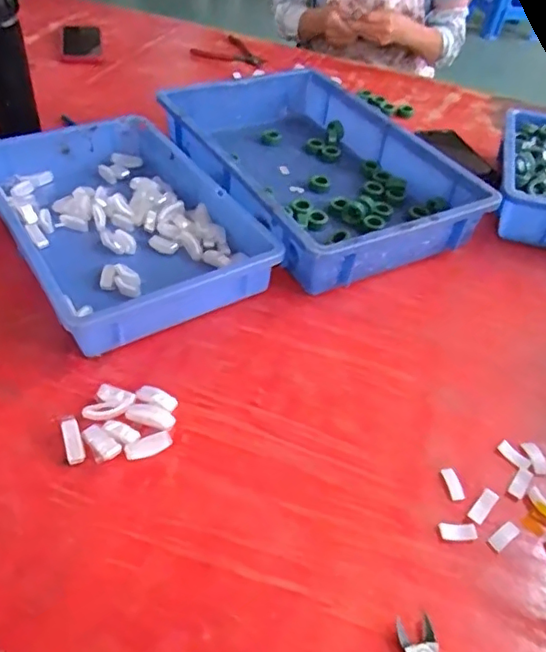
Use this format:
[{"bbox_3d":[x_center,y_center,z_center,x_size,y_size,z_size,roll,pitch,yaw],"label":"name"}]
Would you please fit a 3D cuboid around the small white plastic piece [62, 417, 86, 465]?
[{"bbox_3d":[-0.172,0.099,0.495,0.015,0.008,0.041,-13,66,-19],"label":"small white plastic piece"}]

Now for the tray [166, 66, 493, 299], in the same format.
[{"bbox_3d":[0.053,-0.230,0.811,0.292,0.077,0.441,-17,49,-23],"label":"tray"}]

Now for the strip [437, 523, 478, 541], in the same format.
[{"bbox_3d":[0.154,0.171,0.477,0.031,0.004,0.015,3,44,-4],"label":"strip"}]

